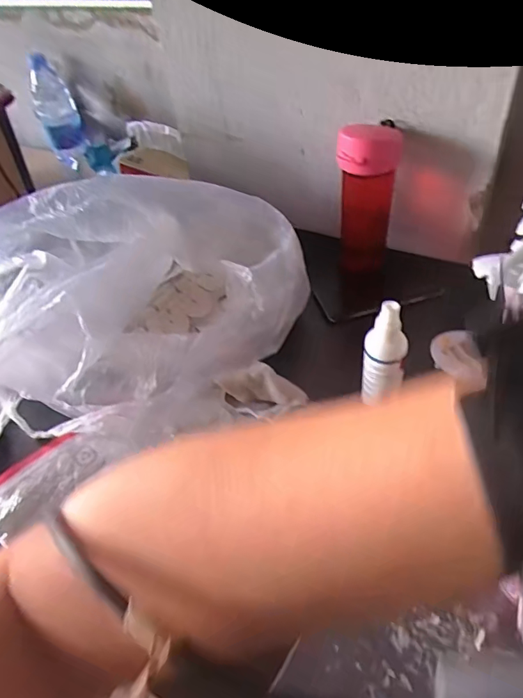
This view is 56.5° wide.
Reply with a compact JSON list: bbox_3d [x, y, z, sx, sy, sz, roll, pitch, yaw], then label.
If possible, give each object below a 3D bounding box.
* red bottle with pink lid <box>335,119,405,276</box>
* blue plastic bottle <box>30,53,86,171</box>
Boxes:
[{"bbox_3d":[0.134,-0.188,0.627,0.074,0.191,0.078,3,47,10],"label":"red bottle with pink lid"},{"bbox_3d":[-0.391,-0.455,0.938,0.072,0.175,0.065,-32,50,-21],"label":"blue plastic bottle"}]

